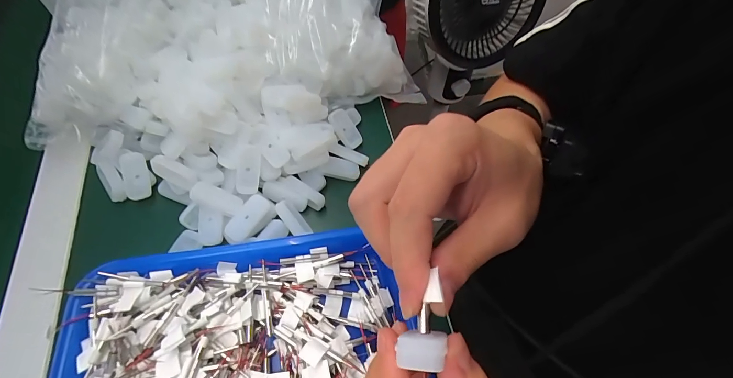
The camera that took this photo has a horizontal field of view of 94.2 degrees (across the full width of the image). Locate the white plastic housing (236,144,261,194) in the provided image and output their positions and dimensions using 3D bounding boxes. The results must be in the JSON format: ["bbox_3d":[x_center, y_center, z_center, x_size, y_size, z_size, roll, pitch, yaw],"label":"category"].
[{"bbox_3d":[-0.104,-0.017,0.299,0.019,0.008,0.043,5,94,-2],"label":"white plastic housing"}]

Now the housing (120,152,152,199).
[{"bbox_3d":[-0.207,-0.012,0.306,0.020,0.008,0.044,-16,81,-12],"label":"housing"}]

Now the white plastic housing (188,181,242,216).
[{"bbox_3d":[-0.129,0.008,0.293,0.043,0.009,0.020,18,62,6],"label":"white plastic housing"}]

